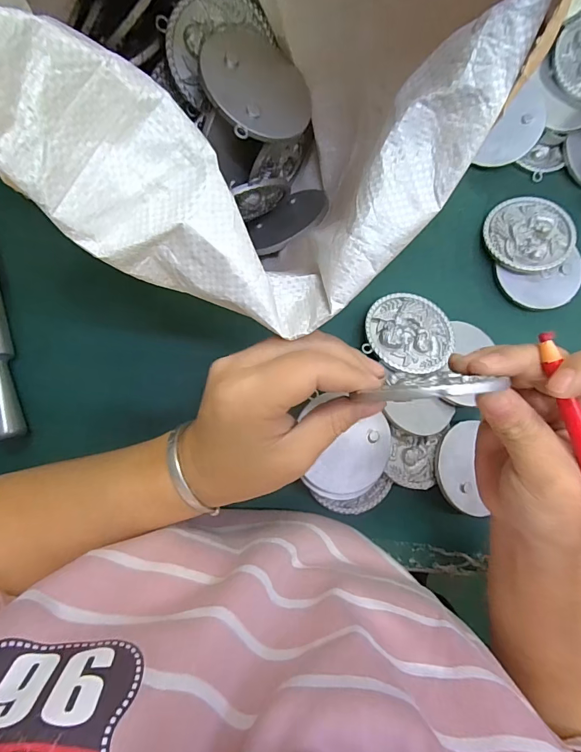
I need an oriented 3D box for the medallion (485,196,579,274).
[{"bbox_3d":[0.210,-0.124,0.359,0.073,0.005,0.072,3,74,7],"label":"medallion"}]

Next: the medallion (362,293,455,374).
[{"bbox_3d":[0.098,-0.036,0.334,0.071,0.004,0.071,13,66,0],"label":"medallion"}]

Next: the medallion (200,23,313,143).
[{"bbox_3d":[-0.025,-0.187,0.259,0.075,0.010,0.082,6,77,-27],"label":"medallion"}]

